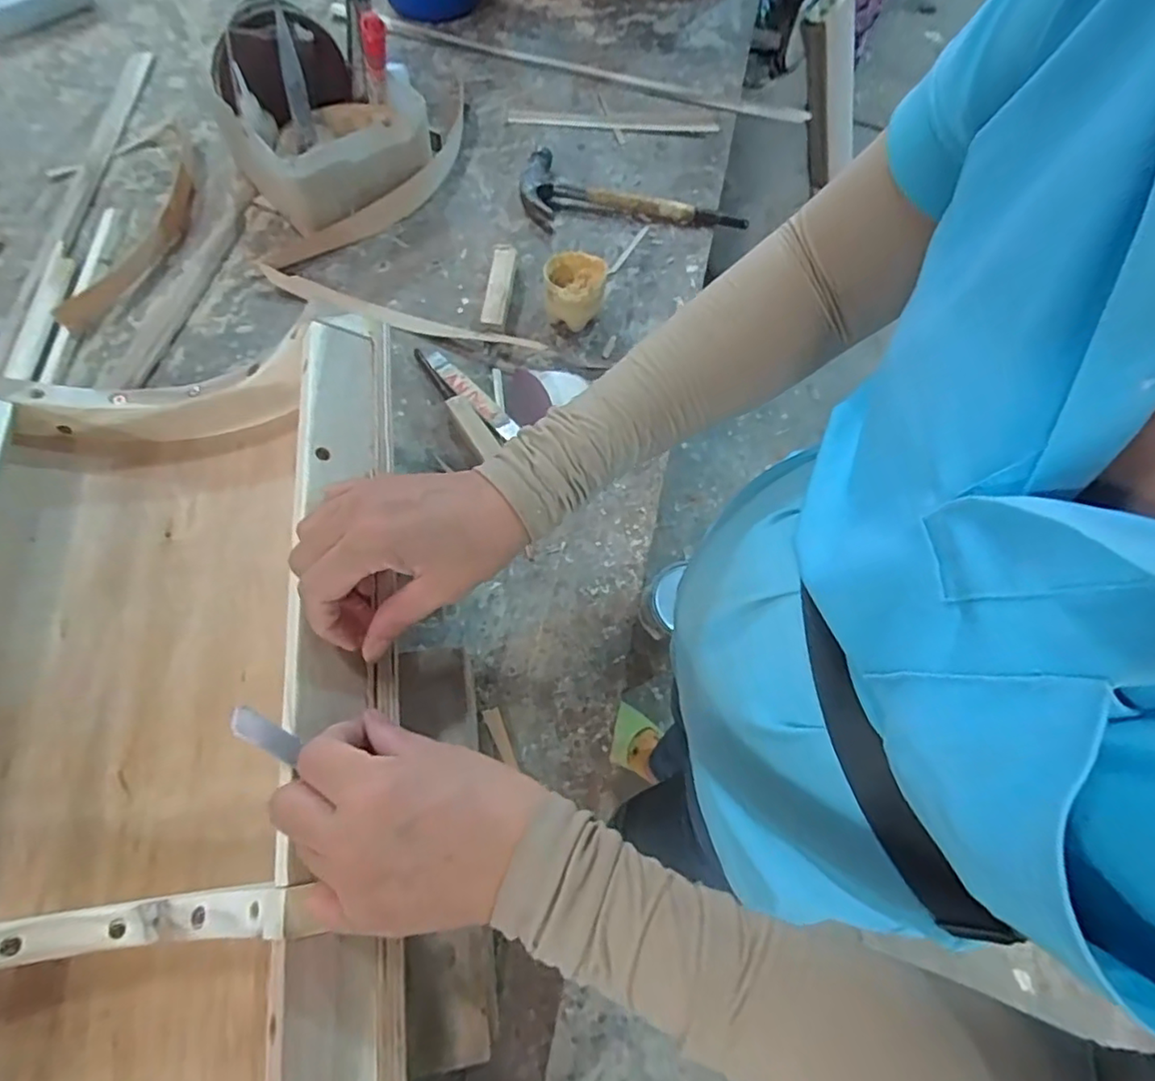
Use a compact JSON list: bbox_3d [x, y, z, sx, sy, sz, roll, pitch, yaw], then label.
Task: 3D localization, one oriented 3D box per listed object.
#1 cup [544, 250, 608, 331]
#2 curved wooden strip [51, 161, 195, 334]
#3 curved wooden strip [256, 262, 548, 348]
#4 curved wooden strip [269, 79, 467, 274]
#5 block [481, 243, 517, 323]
[{"bbox_3d":[-0.003,-0.226,0.560,0.051,0.050,0.054,1,65,-3],"label":"cup"},{"bbox_3d":[-0.402,-0.270,0.565,0.033,0.026,0.202,17,65,5],"label":"curved wooden strip"},{"bbox_3d":[-0.162,-0.209,0.559,0.266,0.016,0.025,13,65,3],"label":"curved wooden strip"},{"bbox_3d":[-0.184,-0.371,0.624,0.071,0.030,0.314,31,67,11],"label":"curved wooden strip"},{"bbox_3d":[-0.074,-0.238,0.572,0.021,0.021,0.100,6,64,0],"label":"block"}]

